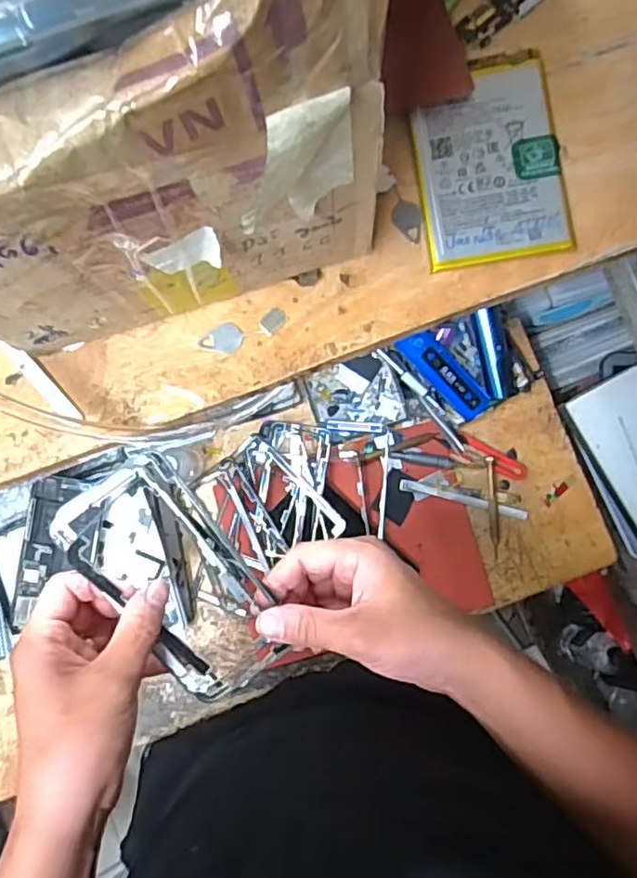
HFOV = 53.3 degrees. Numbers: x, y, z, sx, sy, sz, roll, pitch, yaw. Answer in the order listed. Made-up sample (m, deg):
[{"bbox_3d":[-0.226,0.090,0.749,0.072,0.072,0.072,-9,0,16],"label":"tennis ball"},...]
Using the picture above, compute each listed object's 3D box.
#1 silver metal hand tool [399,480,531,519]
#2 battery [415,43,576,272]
[{"bbox_3d":[0.157,0.066,0.688,0.139,0.008,0.012,14,86,2],"label":"silver metal hand tool"},{"bbox_3d":[0.080,-0.130,0.296,0.066,0.009,0.094,-8,86,0],"label":"battery"}]

